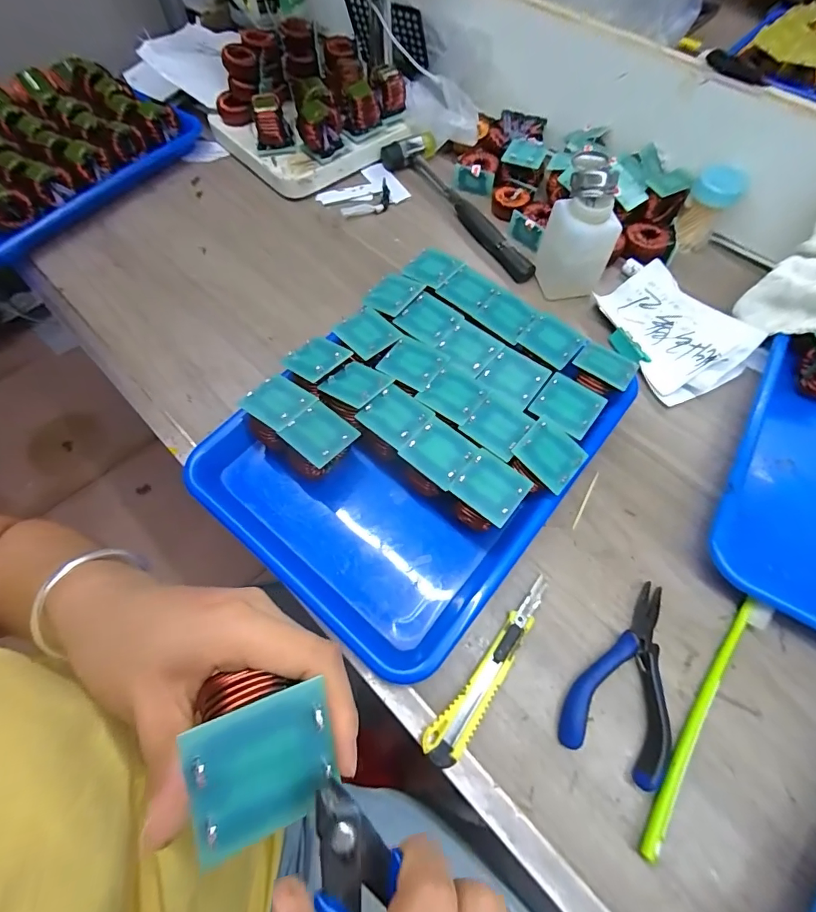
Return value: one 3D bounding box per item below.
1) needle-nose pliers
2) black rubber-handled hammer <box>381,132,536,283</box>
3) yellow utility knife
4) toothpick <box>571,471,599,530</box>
[{"bbox_3d":[0.151,0.146,0.299,0.061,0.017,0.123,24,66,11],"label":"needle-nose pliers"},{"bbox_3d":[0.063,-0.299,0.515,0.067,0.026,0.263,-27,67,-13],"label":"black rubber-handled hammer"},{"bbox_3d":[0.061,0.144,0.301,0.023,0.012,0.139,38,69,17],"label":"yellow utility knife"},{"bbox_3d":[0.149,0.037,0.364,0.004,0.004,0.058,28,66,13],"label":"toothpick"}]

